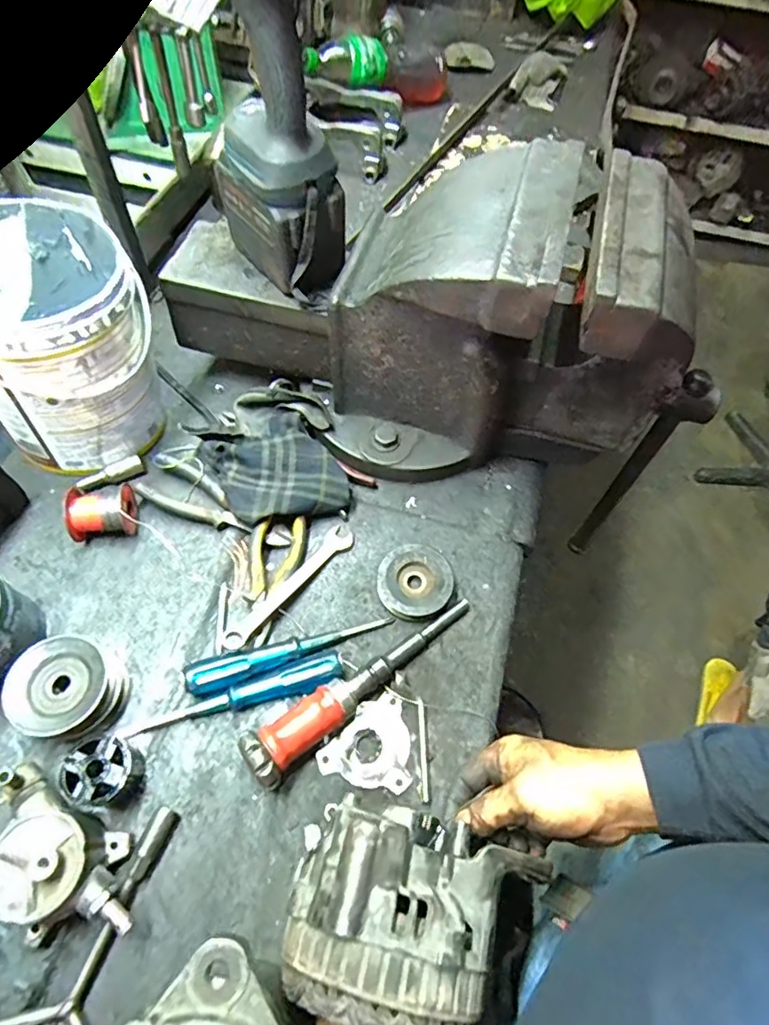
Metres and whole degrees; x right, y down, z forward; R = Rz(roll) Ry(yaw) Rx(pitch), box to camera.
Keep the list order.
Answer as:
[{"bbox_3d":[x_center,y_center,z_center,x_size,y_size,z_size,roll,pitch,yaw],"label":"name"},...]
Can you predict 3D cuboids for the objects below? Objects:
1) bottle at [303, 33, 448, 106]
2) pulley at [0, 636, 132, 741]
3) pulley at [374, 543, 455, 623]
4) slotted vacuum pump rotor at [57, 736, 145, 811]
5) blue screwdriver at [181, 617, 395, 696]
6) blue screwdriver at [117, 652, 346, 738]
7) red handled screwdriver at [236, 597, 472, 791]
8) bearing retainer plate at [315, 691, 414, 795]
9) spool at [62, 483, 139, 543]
[{"bbox_3d":[-0.005,-0.761,0.938,0.275,0.076,0.057,-12,61,-26],"label":"bottle"},{"bbox_3d":[-0.272,0.153,0.468,0.080,0.046,0.075,2,60,-3],"label":"pulley"},{"bbox_3d":[0.030,0.070,0.551,0.074,0.024,0.075,2,60,-3],"label":"pulley"},{"bbox_3d":[-0.228,0.211,0.443,0.051,0.046,0.049,2,60,-3],"label":"slotted vacuum pump rotor"},{"bbox_3d":[-0.084,0.131,0.505,0.192,0.033,0.026,-13,62,-11],"label":"blue screwdriver"},{"bbox_3d":[-0.130,0.167,0.487,0.194,0.022,0.023,-16,63,-13],"label":"blue screwdriver"},{"bbox_3d":[-0.018,0.147,0.497,0.238,0.047,0.043,-35,68,-21],"label":"red handled screwdriver"},{"bbox_3d":[-0.006,0.211,0.486,0.074,0.006,0.085,38,65,16],"label":"bearing retainer plate"},{"bbox_3d":[-0.282,0.001,0.554,0.066,0.043,0.050,-8,61,-8],"label":"spool"}]

